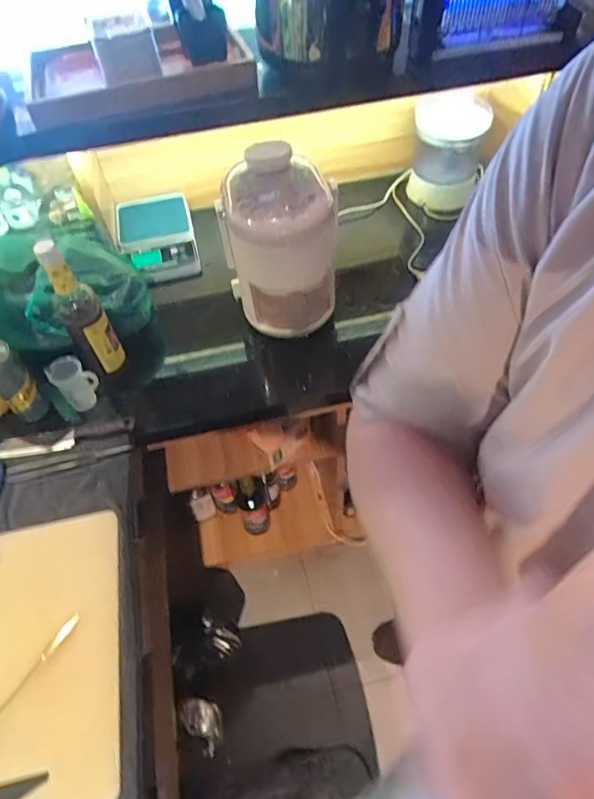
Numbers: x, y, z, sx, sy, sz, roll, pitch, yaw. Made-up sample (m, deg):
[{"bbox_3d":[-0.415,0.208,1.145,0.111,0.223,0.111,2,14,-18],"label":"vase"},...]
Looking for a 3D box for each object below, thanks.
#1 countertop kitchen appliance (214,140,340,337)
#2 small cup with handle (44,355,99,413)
[{"bbox_3d":[-0.027,-0.257,0.876,0.183,0.249,0.167,-7,52,0],"label":"countertop kitchen appliance"},{"bbox_3d":[-0.371,-0.025,0.870,0.054,0.094,0.057,27,59,23],"label":"small cup with handle"}]

